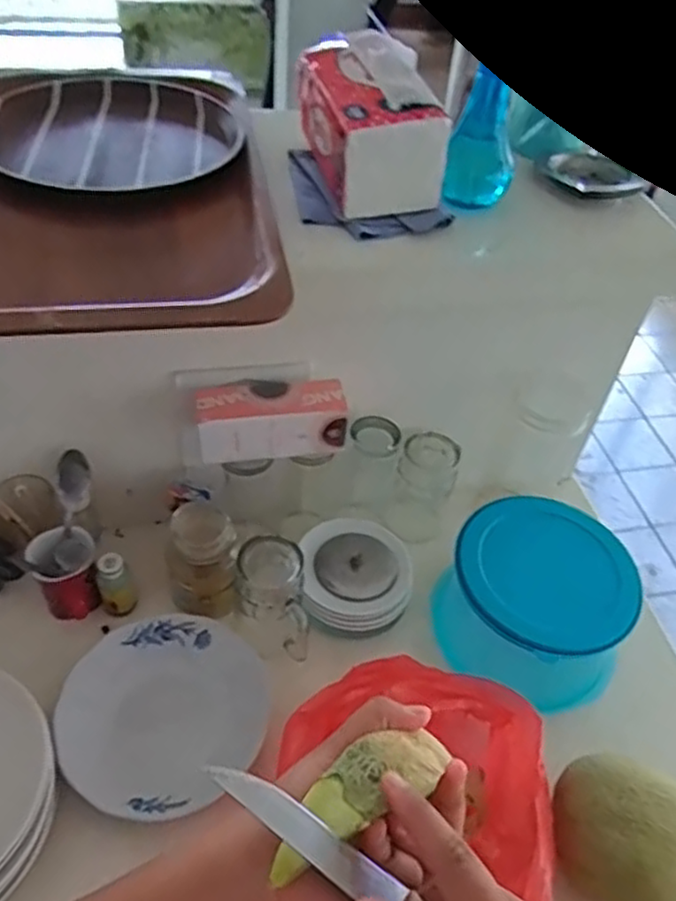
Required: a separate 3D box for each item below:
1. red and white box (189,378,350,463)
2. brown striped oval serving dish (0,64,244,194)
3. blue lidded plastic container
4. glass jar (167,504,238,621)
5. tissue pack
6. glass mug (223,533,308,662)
[{"bbox_3d":[-0.070,-0.031,0.740,0.150,0.060,0.058,-8,48,-13],"label":"red and white box"},{"bbox_3d":[-0.259,-0.363,0.779,0.272,0.026,0.292,-8,48,-13],"label":"brown striped oval serving dish"},{"bbox_3d":[0.216,0.168,0.778,0.195,0.143,0.161,32,52,22],"label":"blue lidded plastic container"},{"bbox_3d":[-0.146,0.120,0.762,0.070,0.110,0.070,3,47,-3],"label":"glass jar"},{"bbox_3d":[0.034,-0.327,0.704,0.105,0.109,0.161,-8,48,-13],"label":"tissue pack"},{"bbox_3d":[-0.076,0.163,0.747,0.077,0.123,0.094,-2,47,-8],"label":"glass mug"}]

